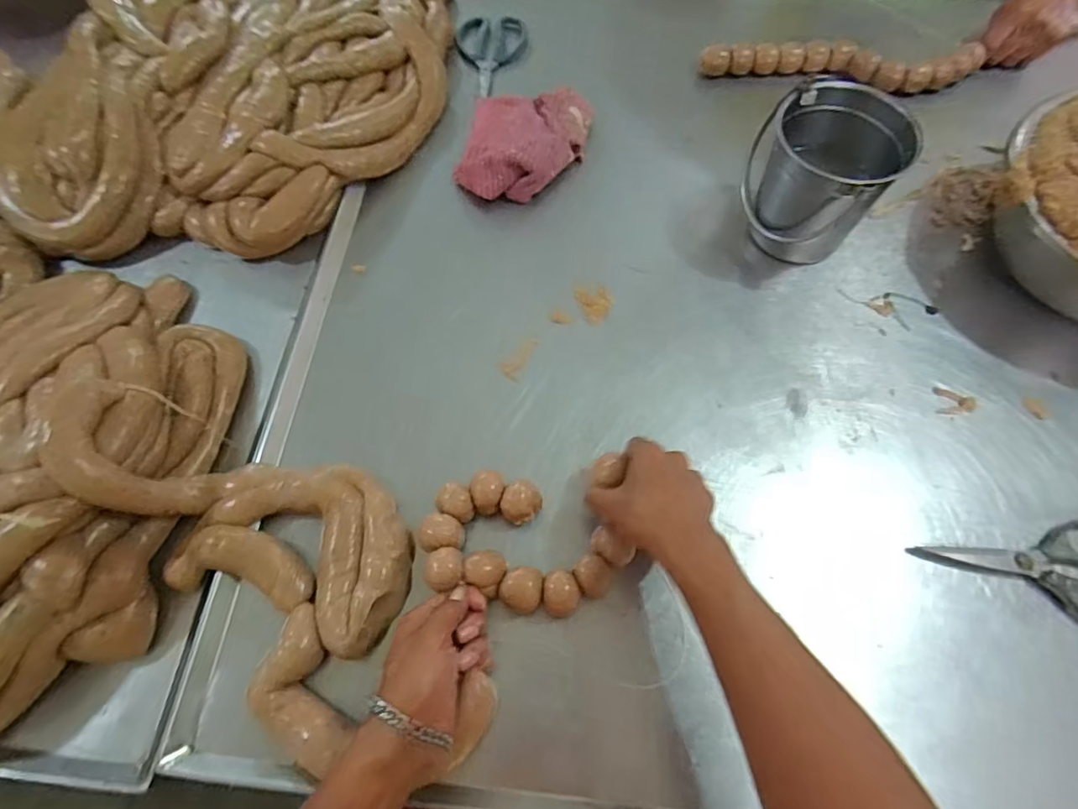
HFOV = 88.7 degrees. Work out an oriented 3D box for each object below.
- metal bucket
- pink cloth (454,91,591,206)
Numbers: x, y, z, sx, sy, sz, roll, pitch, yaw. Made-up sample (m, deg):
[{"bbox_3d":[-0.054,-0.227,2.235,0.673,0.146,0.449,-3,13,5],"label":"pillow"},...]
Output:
[{"bbox_3d":[0.294,-0.248,0.591,0.116,0.133,0.145,-35,70,-13],"label":"metal bucket"},{"bbox_3d":[-0.017,-0.330,0.686,0.146,0.050,0.166,10,67,6],"label":"pink cloth"}]

